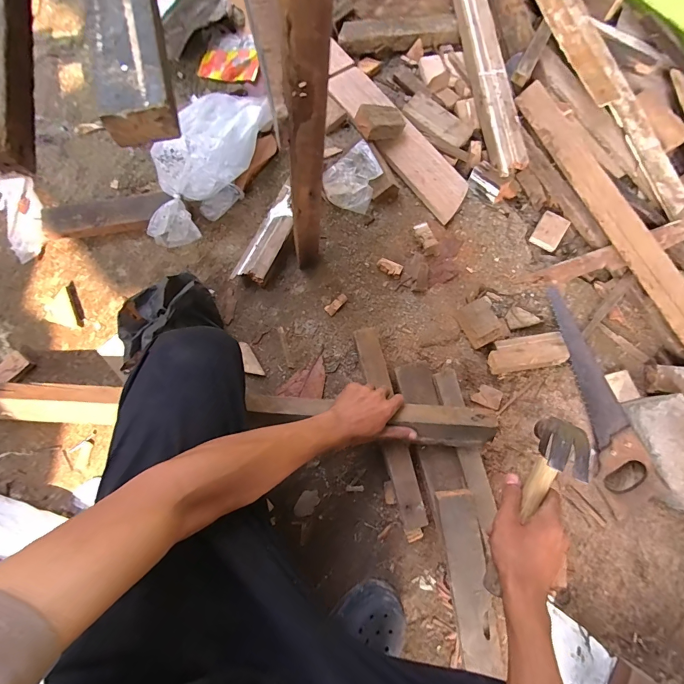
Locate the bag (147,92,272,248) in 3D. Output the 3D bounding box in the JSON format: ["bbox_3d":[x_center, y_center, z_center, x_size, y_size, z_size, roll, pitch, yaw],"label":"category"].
[{"bbox_3d":[-0.271,-0.352,0.710,0.166,0.108,0.343,15,77,1],"label":"bag"}]

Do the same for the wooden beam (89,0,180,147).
[{"bbox_3d":[-0.211,-0.346,0.341,0.066,0.035,0.351,-12,79,-5],"label":"wooden beam"}]

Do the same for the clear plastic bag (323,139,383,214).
[{"bbox_3d":[0.021,-0.359,0.777,0.117,0.045,0.138,19,78,1],"label":"clear plastic bag"}]

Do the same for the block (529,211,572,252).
[{"bbox_3d":[0.461,-0.246,0.800,0.057,0.021,0.080,32,78,4],"label":"block"}]

